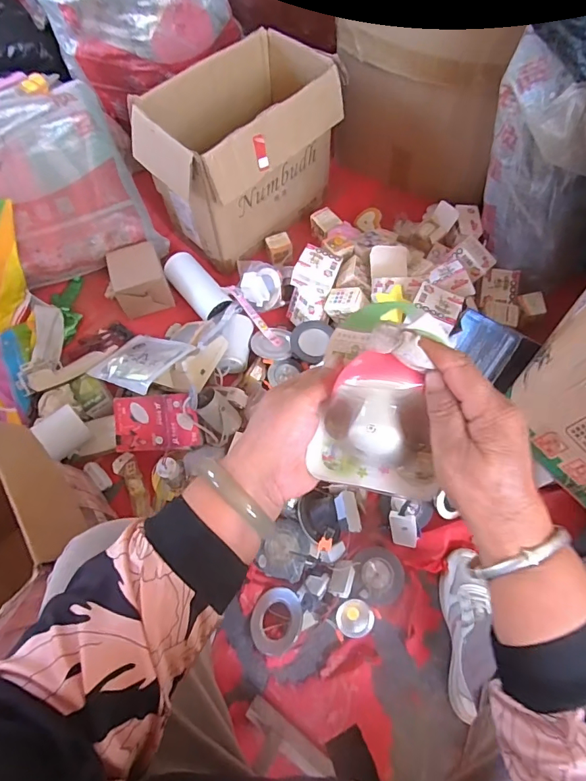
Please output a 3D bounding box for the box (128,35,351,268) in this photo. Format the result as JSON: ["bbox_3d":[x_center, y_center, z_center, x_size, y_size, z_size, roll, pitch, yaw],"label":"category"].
[{"bbox_3d":[-0.103,-0.525,0.978,0.431,0.298,0.248,-43,70,-15],"label":"box"}]

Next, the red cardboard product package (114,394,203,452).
[{"bbox_3d":[-0.257,0.062,0.826,0.159,0.014,0.104,-5,96,5],"label":"red cardboard product package"}]

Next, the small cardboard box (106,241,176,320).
[{"bbox_3d":[-0.344,-0.245,0.985,0.119,0.086,0.123,-21,66,-7],"label":"small cardboard box"}]

